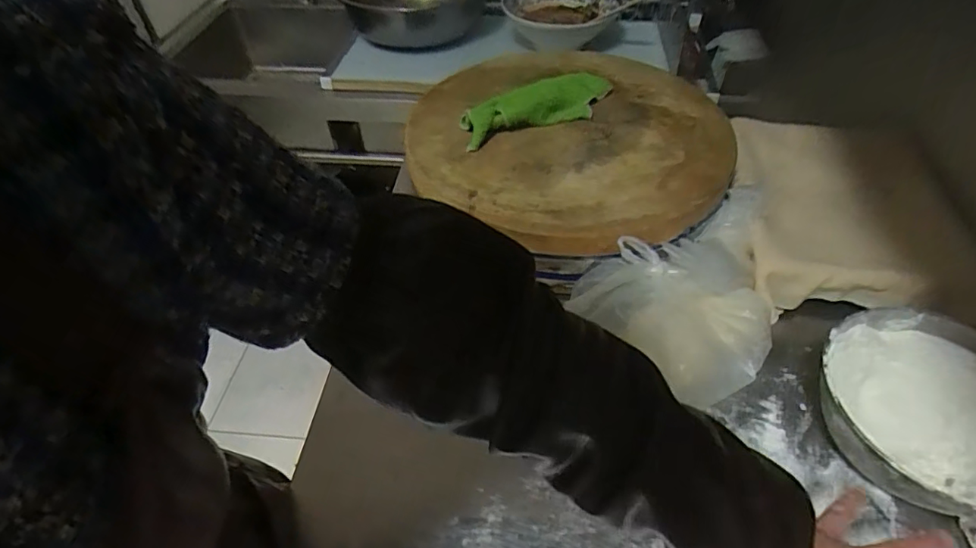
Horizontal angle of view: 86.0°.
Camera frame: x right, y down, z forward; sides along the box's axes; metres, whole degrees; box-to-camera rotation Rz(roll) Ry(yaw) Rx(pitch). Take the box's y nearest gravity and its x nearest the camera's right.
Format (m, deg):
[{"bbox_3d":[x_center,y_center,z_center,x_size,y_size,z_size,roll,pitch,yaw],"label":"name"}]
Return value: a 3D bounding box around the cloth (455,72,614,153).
[{"bbox_3d":[0.071,-0.245,0.768,0.240,0.054,0.094,-17,48,-13],"label":"cloth"}]

